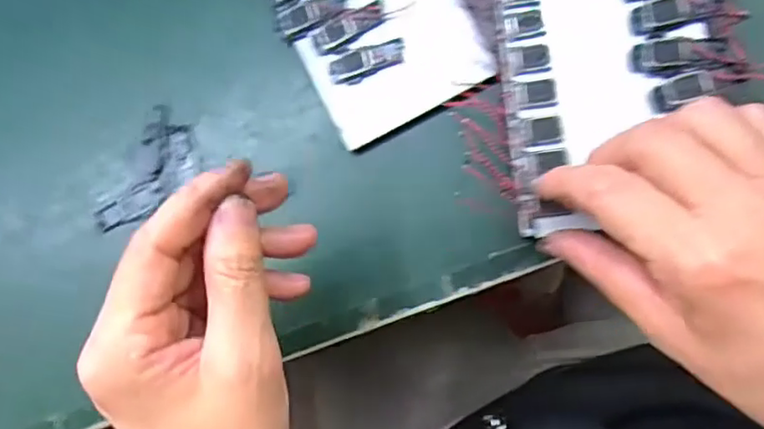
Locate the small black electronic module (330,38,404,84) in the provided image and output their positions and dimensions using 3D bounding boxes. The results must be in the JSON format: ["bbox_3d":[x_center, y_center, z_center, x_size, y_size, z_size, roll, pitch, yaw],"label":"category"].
[{"bbox_3d":[-0.007,-0.075,0.301,0.037,0.004,0.015,-14,82,9],"label":"small black electronic module"}]

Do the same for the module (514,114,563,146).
[{"bbox_3d":[0.071,-0.038,0.268,0.012,0.004,0.010,-8,83,9],"label":"module"}]

